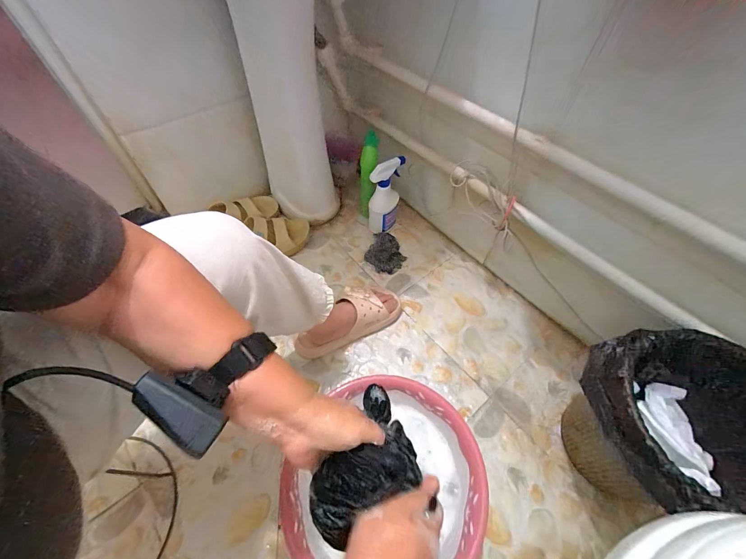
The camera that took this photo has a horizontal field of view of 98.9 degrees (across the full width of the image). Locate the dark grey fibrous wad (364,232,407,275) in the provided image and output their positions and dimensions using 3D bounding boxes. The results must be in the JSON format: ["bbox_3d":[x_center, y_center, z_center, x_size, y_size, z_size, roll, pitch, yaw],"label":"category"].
[{"bbox_3d":[0.037,-0.071,0.858,0.101,0.015,0.117,21,58,13],"label":"dark grey fibrous wad"}]

